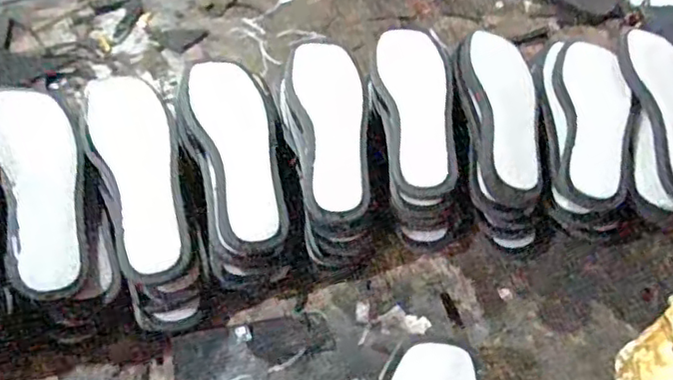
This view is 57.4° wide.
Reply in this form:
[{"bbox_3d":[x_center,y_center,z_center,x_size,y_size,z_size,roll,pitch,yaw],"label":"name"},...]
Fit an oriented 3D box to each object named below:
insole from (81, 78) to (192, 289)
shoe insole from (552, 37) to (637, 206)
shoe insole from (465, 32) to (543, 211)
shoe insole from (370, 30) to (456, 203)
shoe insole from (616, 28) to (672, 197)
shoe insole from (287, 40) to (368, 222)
[{"bbox_3d":[-0.197,-0.026,0.614,0.081,0.020,0.250,-17,56,-14],"label":"insole"},{"bbox_3d":[0.273,-0.078,0.660,0.081,0.021,0.220,13,54,7],"label":"shoe insole"},{"bbox_3d":[0.186,-0.089,0.667,0.074,0.030,0.242,1,54,-2],"label":"shoe insole"},{"bbox_3d":[0.088,-0.092,0.660,0.072,0.021,0.218,-3,54,-4],"label":"shoe insole"},{"bbox_3d":[0.364,-0.092,0.669,0.077,0.011,0.226,0,54,-2],"label":"shoe insole"},{"bbox_3d":[-0.007,-0.074,0.648,0.077,0.013,0.230,-3,54,-4],"label":"shoe insole"}]

